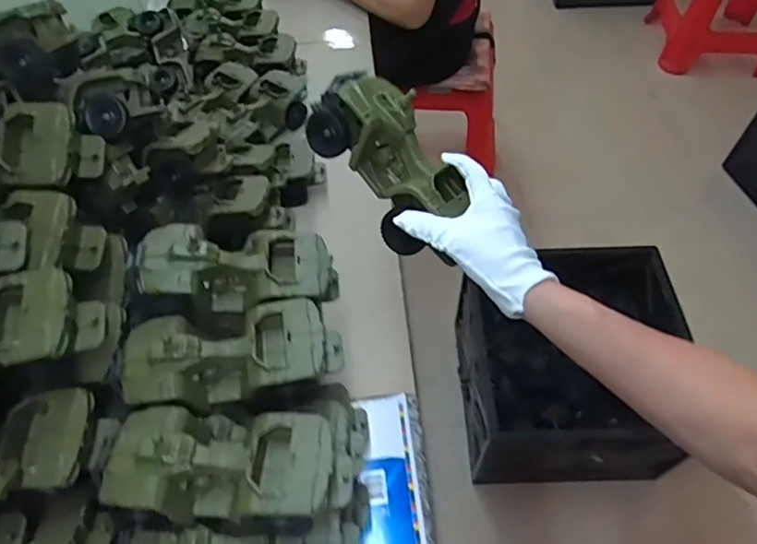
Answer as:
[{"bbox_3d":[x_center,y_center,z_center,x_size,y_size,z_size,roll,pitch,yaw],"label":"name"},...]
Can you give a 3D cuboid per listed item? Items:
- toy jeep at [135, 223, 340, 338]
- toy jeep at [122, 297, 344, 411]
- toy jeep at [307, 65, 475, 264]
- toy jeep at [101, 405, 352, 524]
[{"bbox_3d":[-0.132,0.007,0.549,0.174,0.108,0.084,-5,56,-2],"label":"toy jeep"},{"bbox_3d":[-0.127,0.074,0.490,0.182,0.057,0.083,-10,56,-5],"label":"toy jeep"},{"bbox_3d":[0.011,-0.101,0.494,0.079,0.061,0.158,-37,89,-21],"label":"toy jeep"},{"bbox_3d":[-0.115,0.155,0.448,0.181,0.078,0.087,-1,56,1],"label":"toy jeep"}]

